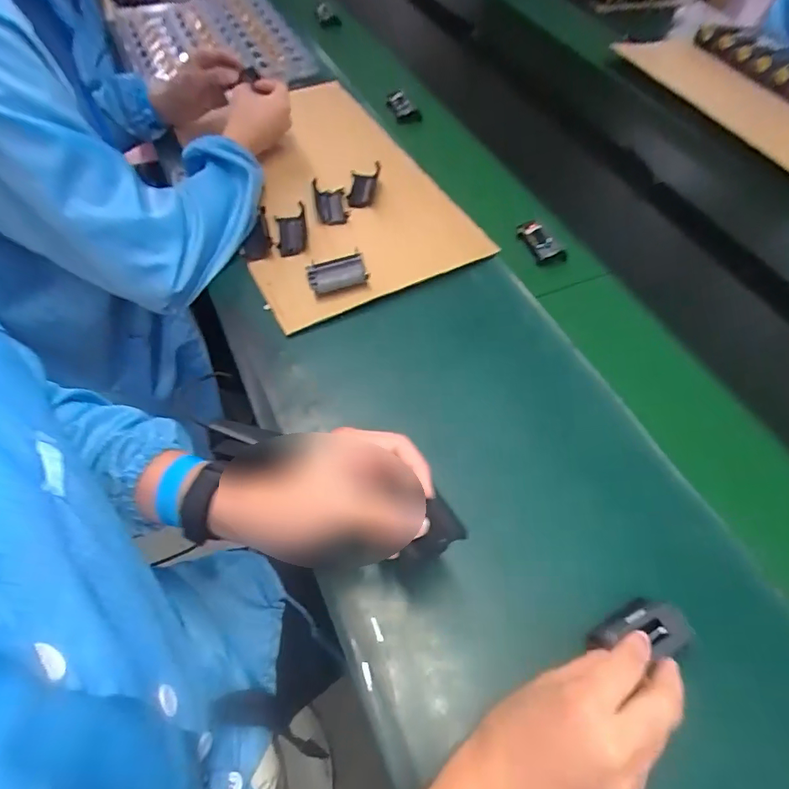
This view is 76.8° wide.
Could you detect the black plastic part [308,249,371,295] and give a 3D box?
[{"bbox_3d":[-0.069,-0.147,0.607,0.069,0.020,0.048,-10,58,-9],"label":"black plastic part"}]

